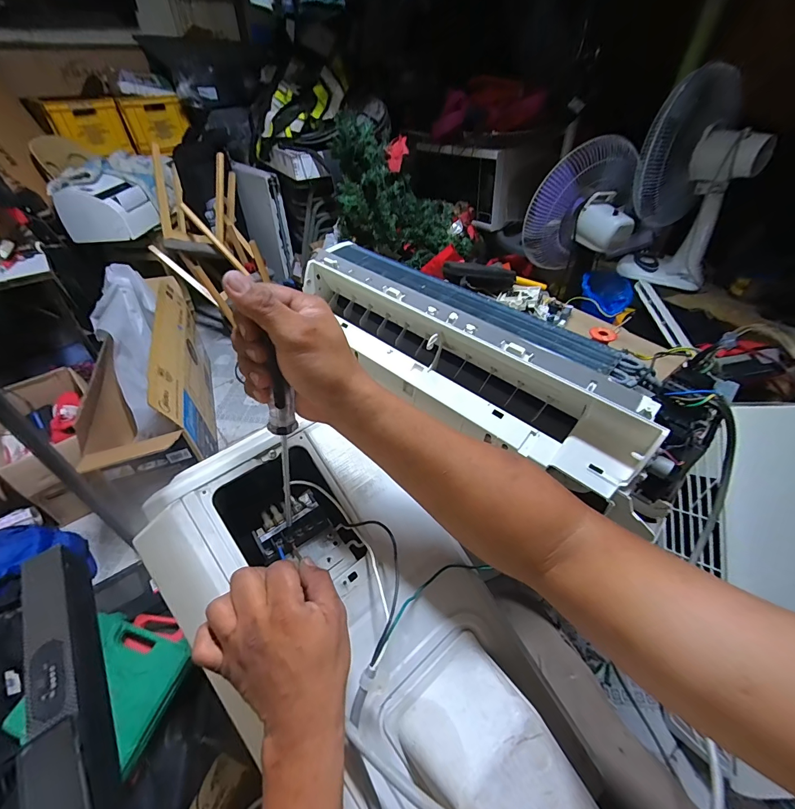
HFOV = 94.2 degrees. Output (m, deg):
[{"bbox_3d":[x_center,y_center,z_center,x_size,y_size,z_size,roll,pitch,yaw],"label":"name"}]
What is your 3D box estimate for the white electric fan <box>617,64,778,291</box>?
[{"bbox_3d":[0.932,-0.683,1.194,0.316,0.570,0.374,27,50,25],"label":"white electric fan"}]

